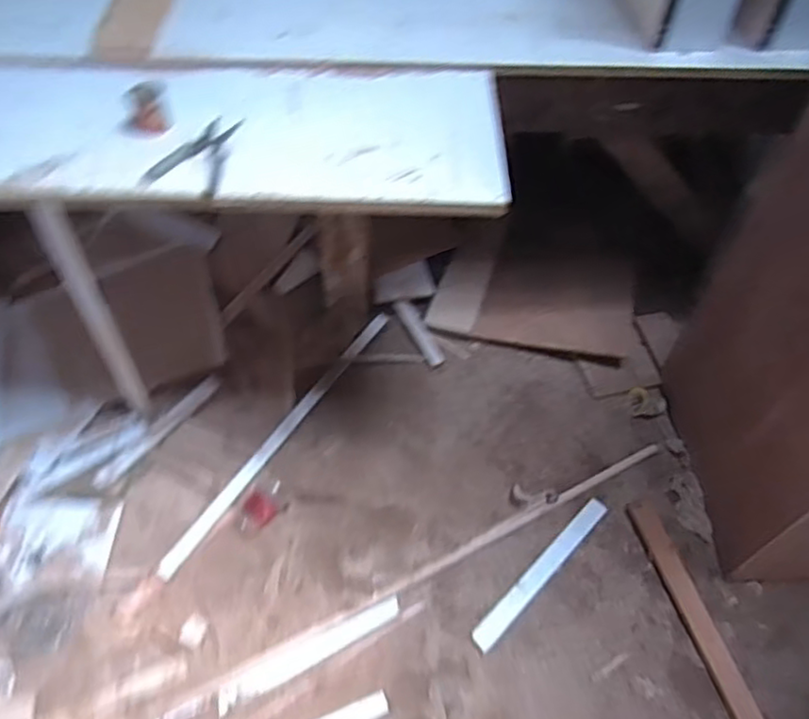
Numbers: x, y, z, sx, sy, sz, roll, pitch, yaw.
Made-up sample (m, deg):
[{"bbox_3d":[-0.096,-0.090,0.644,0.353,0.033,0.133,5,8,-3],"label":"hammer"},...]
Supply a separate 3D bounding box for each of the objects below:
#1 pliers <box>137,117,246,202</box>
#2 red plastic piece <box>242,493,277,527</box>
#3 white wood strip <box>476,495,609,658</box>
[{"bbox_3d":[-0.340,-0.331,1.084,0.117,0.015,0.181,6,52,3],"label":"pliers"},{"bbox_3d":[-0.343,0.349,1.581,0.080,0.011,0.063,36,59,24],"label":"red plastic piece"},{"bbox_3d":[0.311,0.472,1.511,0.048,0.021,0.443,38,60,25],"label":"white wood strip"}]

